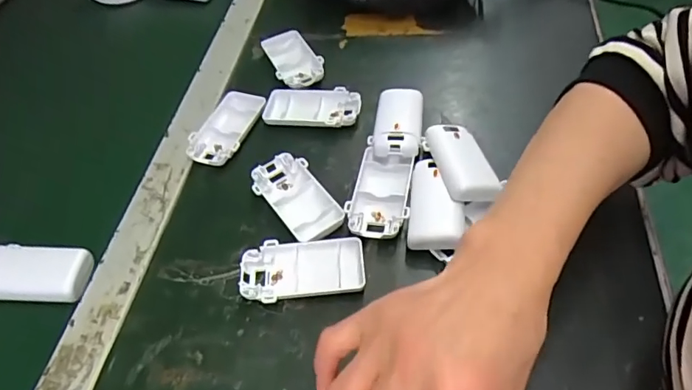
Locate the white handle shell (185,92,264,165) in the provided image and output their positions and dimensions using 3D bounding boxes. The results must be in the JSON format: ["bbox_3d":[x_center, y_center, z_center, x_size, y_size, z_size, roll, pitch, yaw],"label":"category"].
[{"bbox_3d":[-0.118,-0.068,0.483,0.054,0.011,0.093,11,54,14],"label":"white handle shell"}]

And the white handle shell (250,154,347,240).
[{"bbox_3d":[-0.042,0.001,0.422,0.049,0.013,0.096,-36,57,-21],"label":"white handle shell"}]

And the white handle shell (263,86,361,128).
[{"bbox_3d":[-0.035,-0.088,0.488,0.096,0.015,0.049,4,53,8],"label":"white handle shell"}]

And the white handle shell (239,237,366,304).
[{"bbox_3d":[-0.034,0.060,0.380,0.095,0.016,0.048,-4,52,2],"label":"white handle shell"}]

